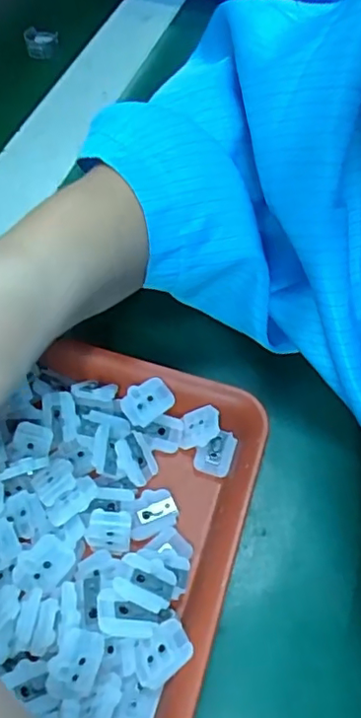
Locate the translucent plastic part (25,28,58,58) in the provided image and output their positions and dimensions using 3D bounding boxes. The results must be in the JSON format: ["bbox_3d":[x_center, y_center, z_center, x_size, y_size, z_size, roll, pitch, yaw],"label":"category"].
[{"bbox_3d":[-0.112,-0.256,0.464,0.026,0.019,0.018,-12,57,-10],"label":"translucent plastic part"}]

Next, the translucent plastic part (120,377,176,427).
[{"bbox_3d":[-0.015,0.018,0.251,0.021,0.006,0.015,-30,62,-20],"label":"translucent plastic part"}]

